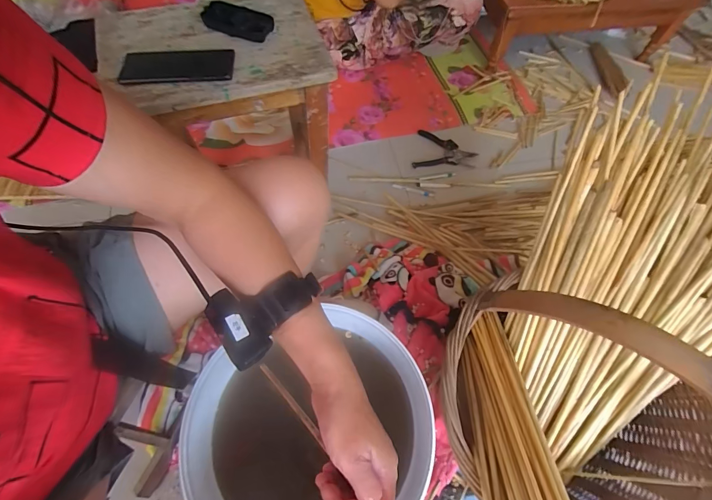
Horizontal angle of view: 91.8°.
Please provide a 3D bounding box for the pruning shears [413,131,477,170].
[{"bbox_3d":[0.271,-0.288,1.040,0.182,0.021,0.139,14,63,5],"label":"pruning shears"}]

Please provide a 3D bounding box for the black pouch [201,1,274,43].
[{"bbox_3d":[-0.183,-0.367,0.552,0.110,0.031,0.048,16,64,6],"label":"black pouch"}]

